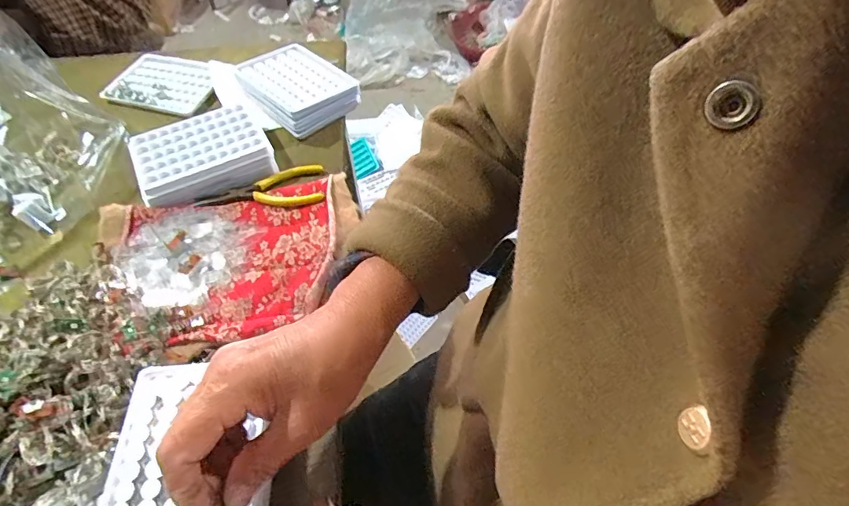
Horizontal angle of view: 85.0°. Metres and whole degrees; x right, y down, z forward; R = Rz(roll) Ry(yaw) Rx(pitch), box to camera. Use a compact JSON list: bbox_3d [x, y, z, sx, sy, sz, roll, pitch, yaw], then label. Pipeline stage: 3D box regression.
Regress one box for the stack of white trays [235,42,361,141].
[{"bbox_3d":[-0.152,-0.199,0.547,0.102,0.033,0.130,-36,61,-23],"label":"stack of white trays"}]

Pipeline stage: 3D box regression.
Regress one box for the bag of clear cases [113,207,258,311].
[{"bbox_3d":[-0.214,-0.001,0.412,0.098,0.016,0.102,26,58,18],"label":"bag of clear cases"}]

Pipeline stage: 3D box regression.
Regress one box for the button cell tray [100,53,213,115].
[{"bbox_3d":[-0.325,-0.211,0.574,0.119,0.015,0.084,13,55,10],"label":"button cell tray"}]

